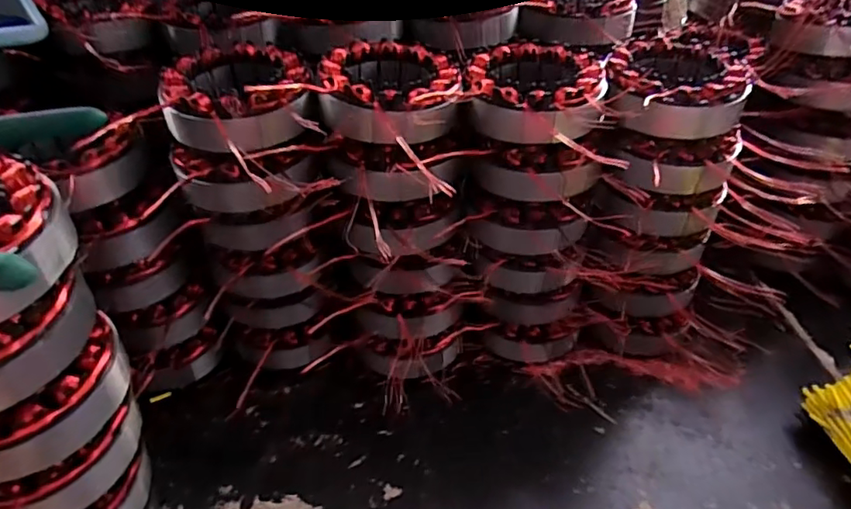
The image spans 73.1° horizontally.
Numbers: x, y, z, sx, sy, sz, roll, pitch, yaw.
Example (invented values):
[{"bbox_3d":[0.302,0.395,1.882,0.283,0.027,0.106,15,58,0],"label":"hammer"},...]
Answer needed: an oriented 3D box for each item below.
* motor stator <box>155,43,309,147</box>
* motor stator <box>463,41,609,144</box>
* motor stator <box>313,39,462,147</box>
[{"bbox_3d":[-0.111,-0.091,0.341,0.084,0.038,0.097,-14,44,-20],"label":"motor stator"},{"bbox_3d":[0.067,-0.096,0.356,0.086,0.037,0.100,9,41,7],"label":"motor stator"},{"bbox_3d":[-0.022,-0.098,0.349,0.081,0.032,0.082,2,41,-2],"label":"motor stator"}]

